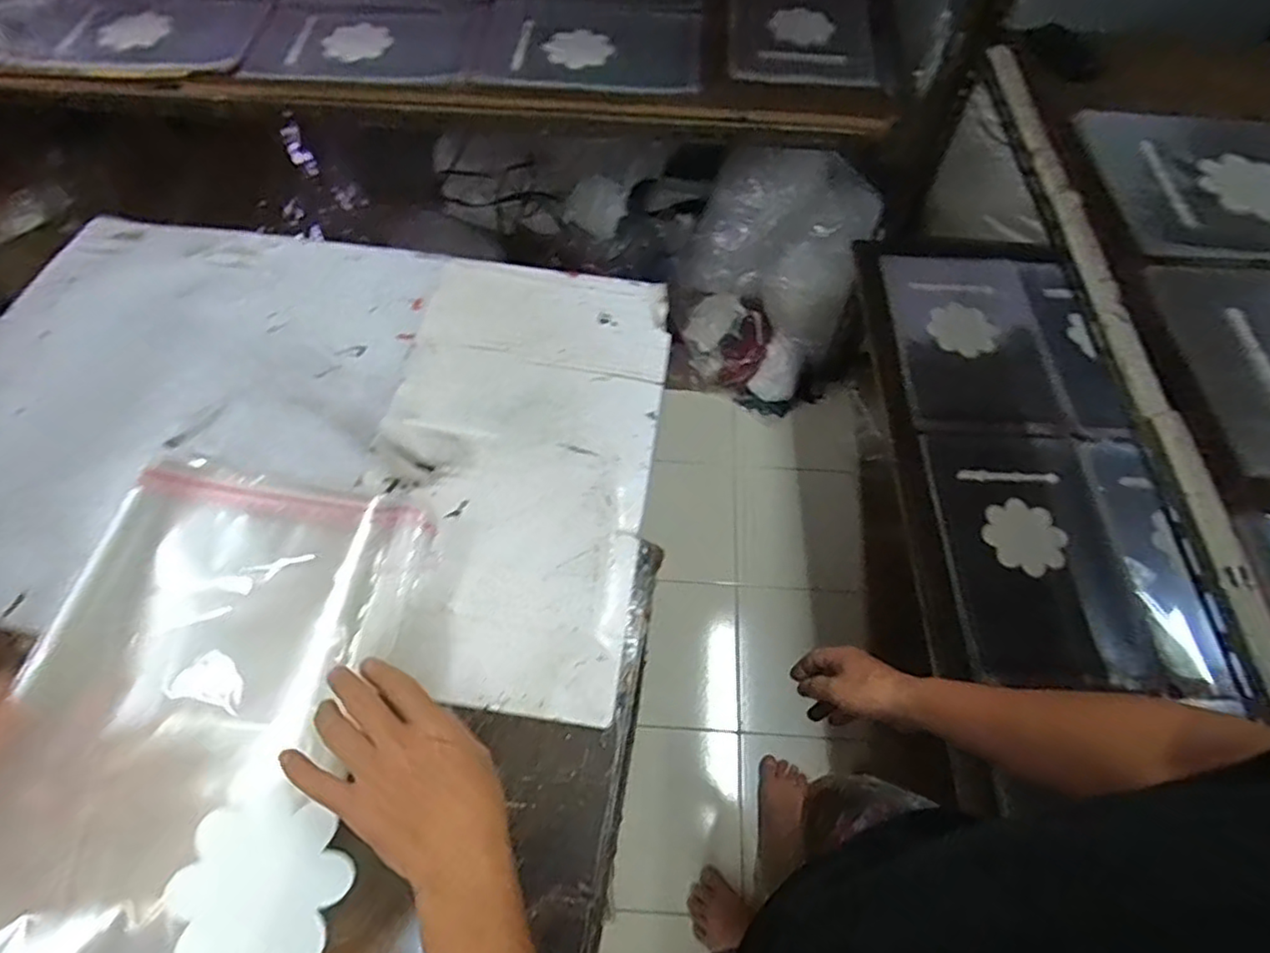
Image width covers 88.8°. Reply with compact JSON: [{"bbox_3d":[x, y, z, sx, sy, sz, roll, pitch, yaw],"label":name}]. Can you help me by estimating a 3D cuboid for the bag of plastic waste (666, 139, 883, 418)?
[{"bbox_3d":[0.276,-0.453,1.483,0.402,0.407,0.440,10,61,4],"label":"bag of plastic waste"}]

